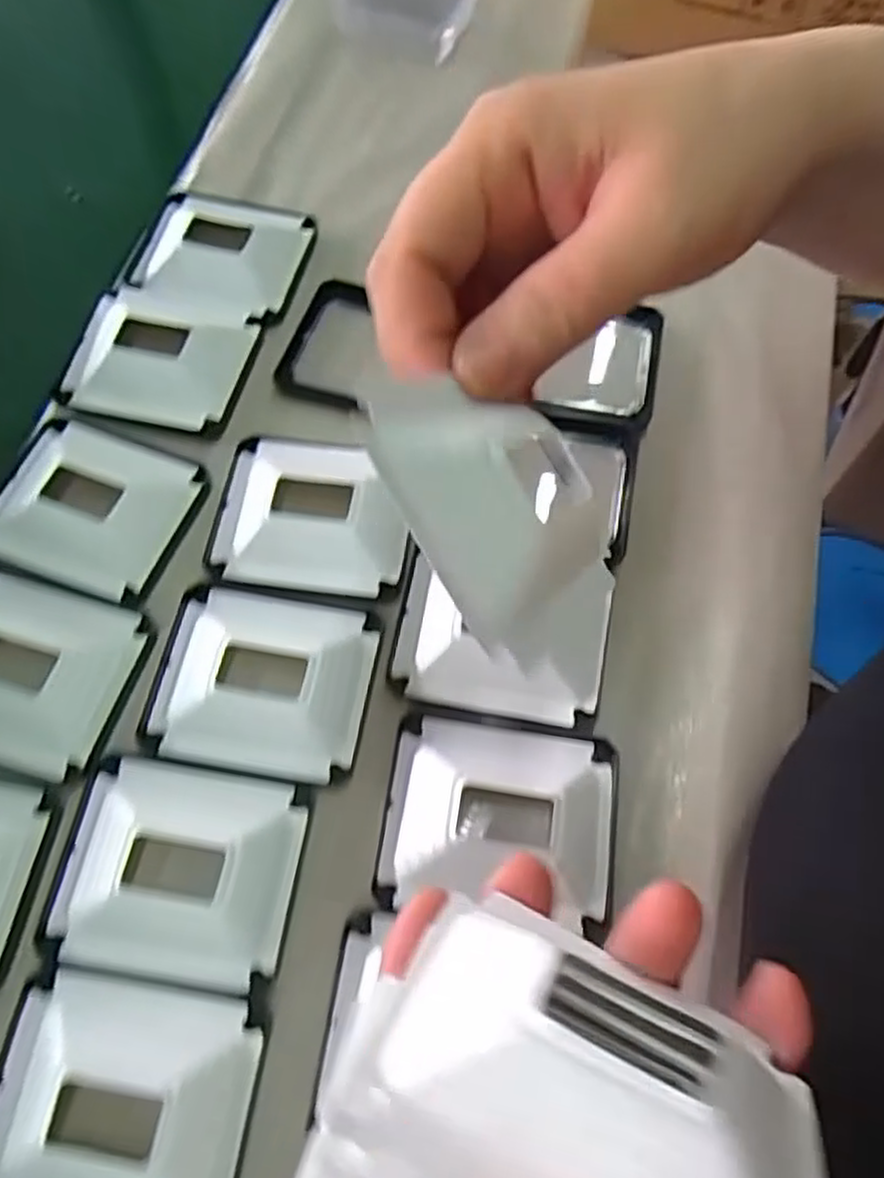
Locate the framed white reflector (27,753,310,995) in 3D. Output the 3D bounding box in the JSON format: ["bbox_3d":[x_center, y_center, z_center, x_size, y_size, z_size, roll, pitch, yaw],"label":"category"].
[{"bbox_3d":[-0.090,0.093,0.253,0.080,0.011,0.066,8,66,4],"label":"framed white reflector"}]

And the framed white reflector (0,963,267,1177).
[{"bbox_3d":[-0.099,0.154,0.226,0.081,0.013,0.068,9,67,4],"label":"framed white reflector"}]

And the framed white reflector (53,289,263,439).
[{"bbox_3d":[-0.130,-0.105,0.338,0.083,0.014,0.062,14,67,7],"label":"framed white reflector"}]

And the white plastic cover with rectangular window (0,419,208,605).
[{"bbox_3d":[-0.144,-0.036,0.309,0.079,0.011,0.065,20,68,9],"label":"white plastic cover with rectangular window"}]

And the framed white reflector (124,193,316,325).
[{"bbox_3d":[-0.109,-0.165,0.368,0.082,0.016,0.067,13,67,6],"label":"framed white reflector"}]

